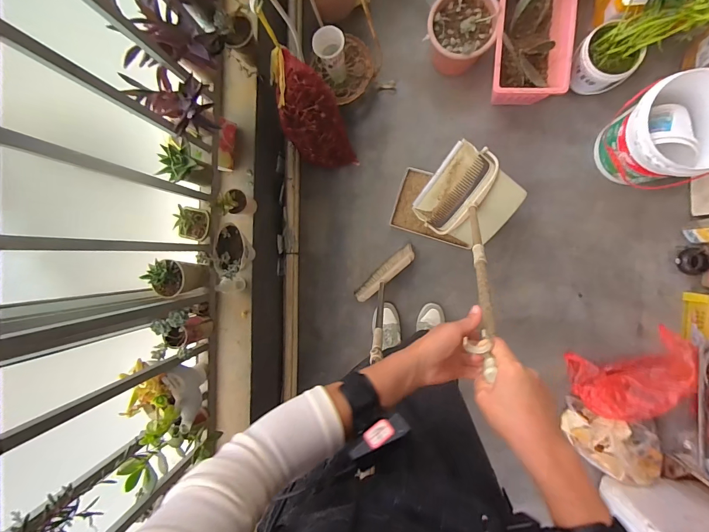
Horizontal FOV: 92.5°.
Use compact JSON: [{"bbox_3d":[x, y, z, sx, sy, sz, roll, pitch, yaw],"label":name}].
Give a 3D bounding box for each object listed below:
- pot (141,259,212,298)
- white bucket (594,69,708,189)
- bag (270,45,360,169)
[{"bbox_3d":[-0.416,0.031,0.809,0.072,0.147,0.080,0,91,7],"label":"pot"},{"bbox_3d":[0.895,-0.368,0.996,0.256,0.268,0.267,0,91,7],"label":"white bucket"},{"bbox_3d":[-0.125,-0.437,1.030,0.173,0.458,0.092,-37,63,2],"label":"bag"}]

